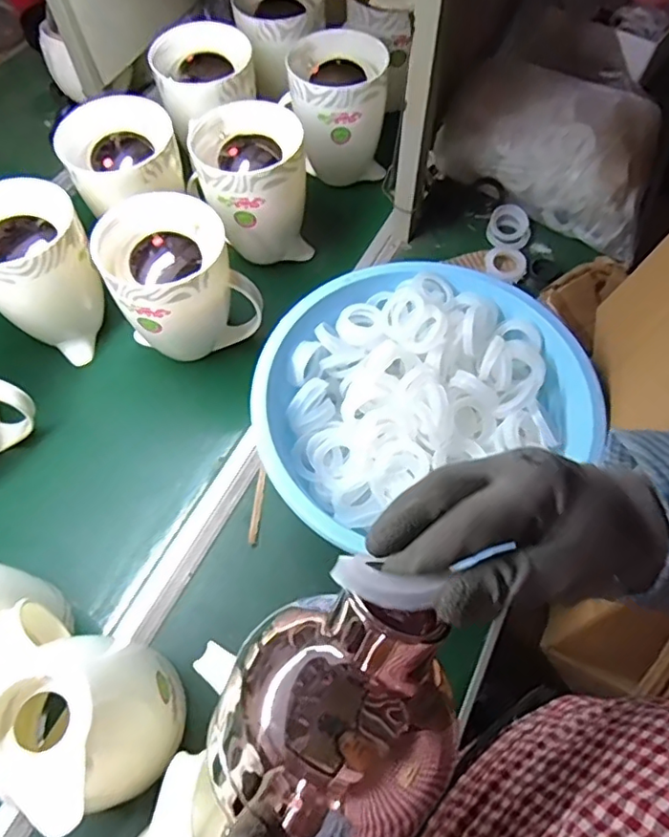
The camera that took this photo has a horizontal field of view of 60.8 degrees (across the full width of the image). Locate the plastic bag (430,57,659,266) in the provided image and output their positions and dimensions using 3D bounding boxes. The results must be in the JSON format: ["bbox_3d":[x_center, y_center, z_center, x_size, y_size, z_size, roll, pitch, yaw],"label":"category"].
[{"bbox_3d":[0.361,-0.439,0.900,0.337,0.145,0.212,30,66,16],"label":"plastic bag"}]

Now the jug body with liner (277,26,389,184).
[{"bbox_3d":[0.004,-0.478,0.919,0.152,0.190,0.146,3,62,3],"label":"jug body with liner"}]

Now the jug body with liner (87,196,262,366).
[{"bbox_3d":[-0.200,-0.170,0.740,0.160,0.171,0.145,-30,65,-14],"label":"jug body with liner"}]

